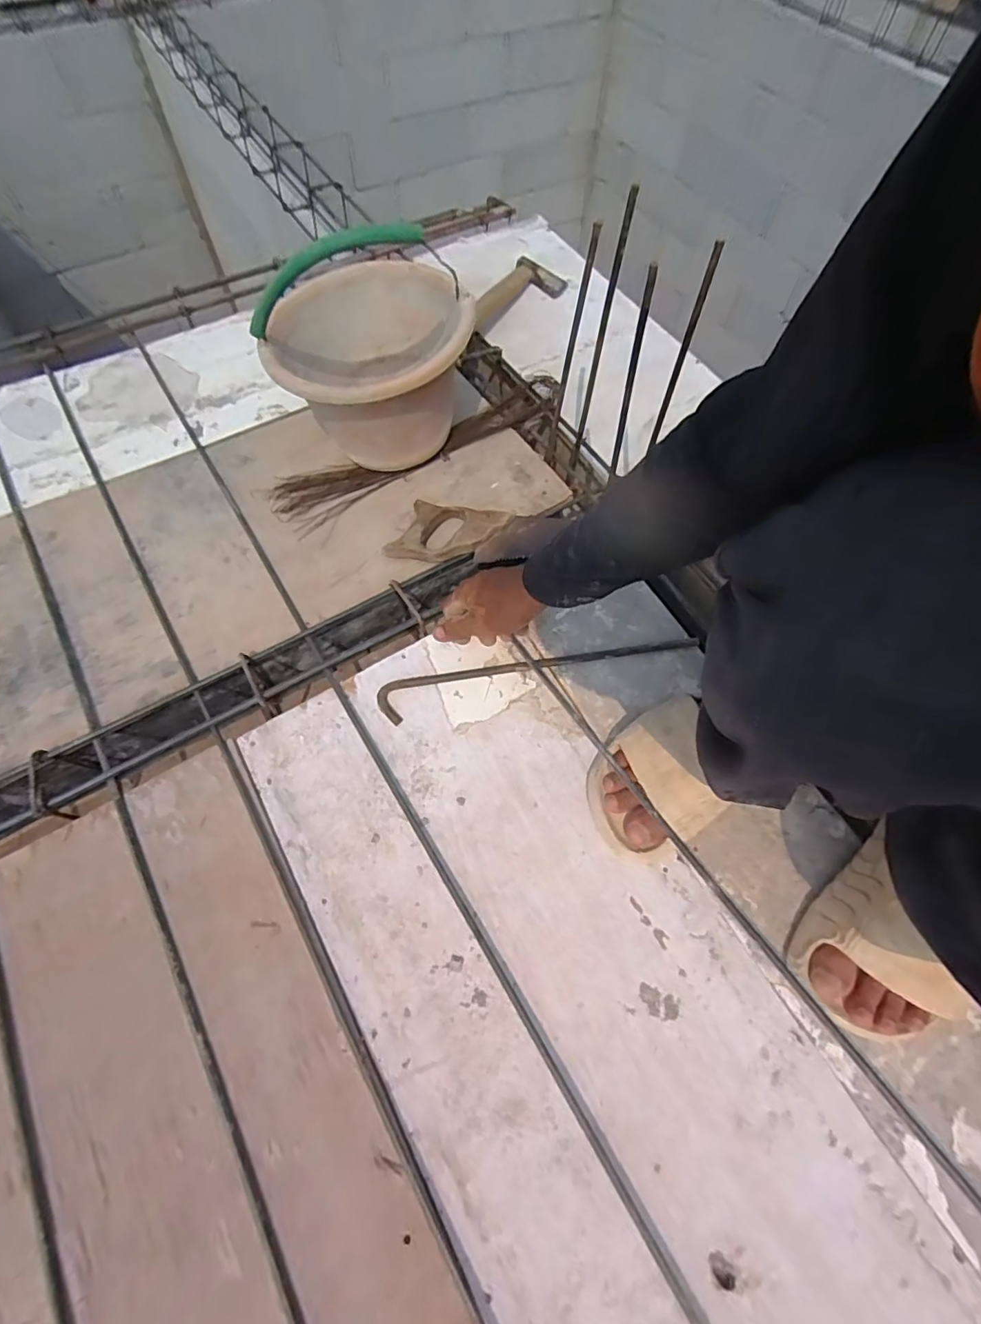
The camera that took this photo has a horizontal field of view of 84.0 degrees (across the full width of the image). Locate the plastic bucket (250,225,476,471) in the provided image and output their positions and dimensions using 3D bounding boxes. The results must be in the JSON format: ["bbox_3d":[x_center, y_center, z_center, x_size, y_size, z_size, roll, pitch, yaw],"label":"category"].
[{"bbox_3d":[-0.149,-0.389,0.662,0.235,0.251,0.236,0,62,0],"label":"plastic bucket"}]

